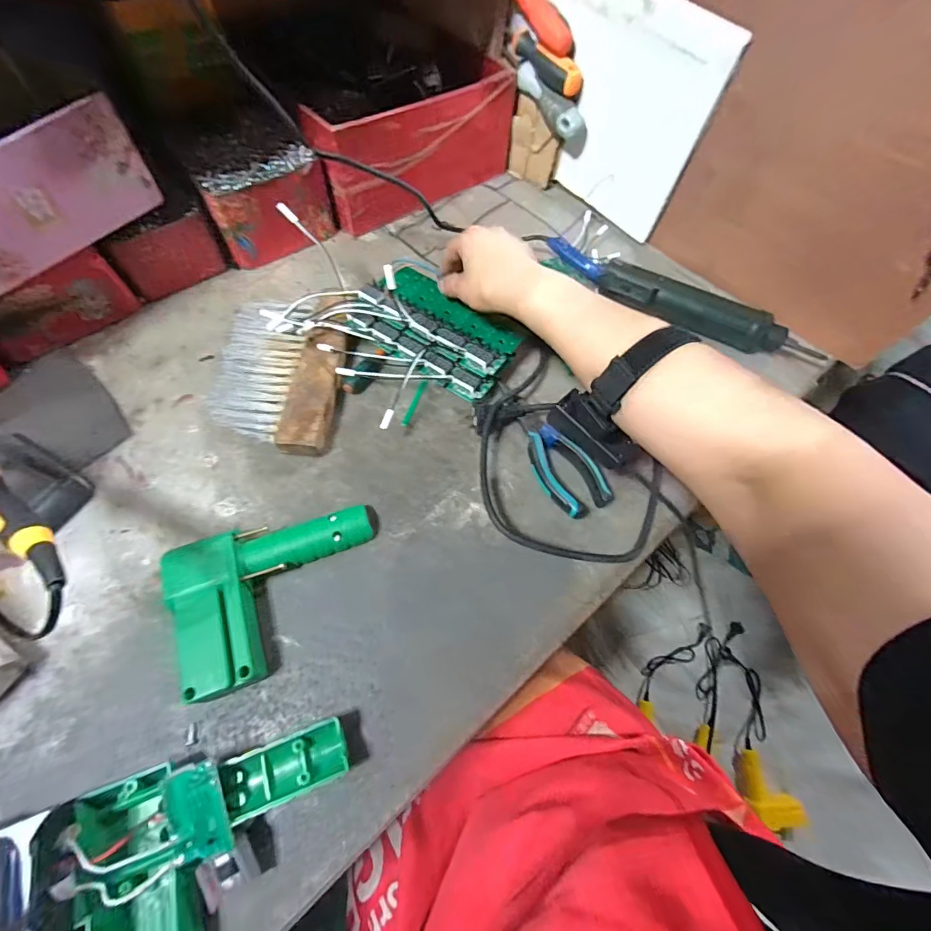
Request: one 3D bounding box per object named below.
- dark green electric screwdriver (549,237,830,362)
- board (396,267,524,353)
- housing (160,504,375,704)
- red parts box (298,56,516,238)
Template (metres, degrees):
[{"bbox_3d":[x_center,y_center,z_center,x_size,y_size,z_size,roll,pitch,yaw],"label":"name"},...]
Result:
[{"bbox_3d":[0.233,-0.176,0.465,0.307,0.041,0.045,26,65,10],"label":"dark green electric screwdriver"},{"bbox_3d":[-0.012,-0.160,0.431,0.152,0.013,0.044,35,67,11],"label":"board"},{"bbox_3d":[-0.139,0.093,0.322,0.147,0.031,0.110,-21,67,-13],"label":"housing"},{"bbox_3d":[-0.083,-0.426,0.533,0.258,0.115,0.149,-35,71,-18],"label":"red parts box"}]

